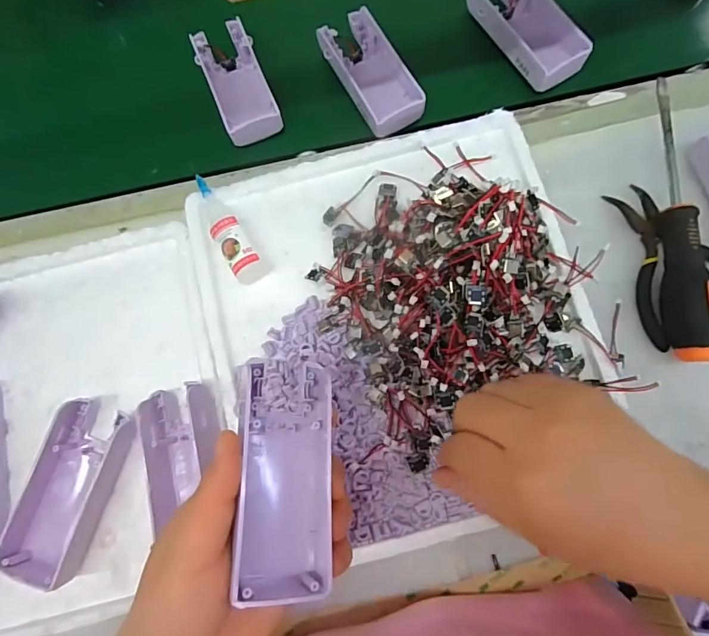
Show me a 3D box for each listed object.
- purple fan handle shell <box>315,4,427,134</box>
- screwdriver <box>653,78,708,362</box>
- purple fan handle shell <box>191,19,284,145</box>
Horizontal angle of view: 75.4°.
[{"bbox_3d":[0.014,-0.201,0.379,0.052,0.031,0.110,-25,77,-3],"label":"purple fan handle shell"},{"bbox_3d":[0.224,-0.069,0.322,0.024,0.031,0.196,1,77,3],"label":"screwdriver"},{"bbox_3d":[-0.097,-0.195,0.383,0.045,0.030,0.106,-24,77,-2],"label":"purple fan handle shell"}]

